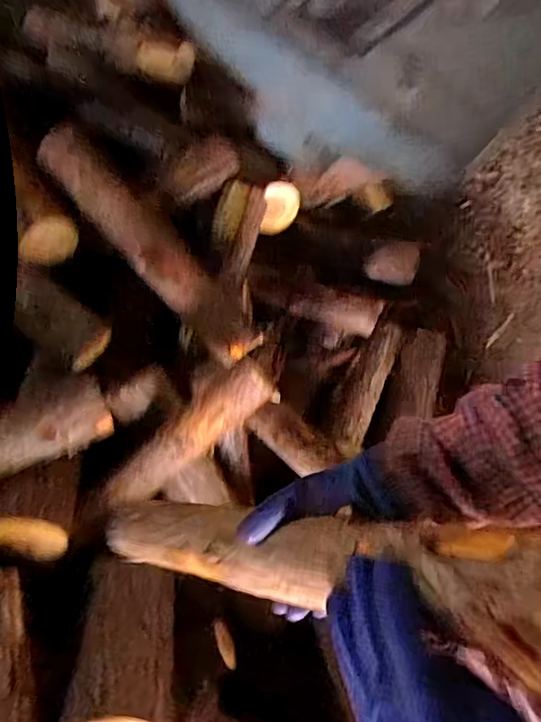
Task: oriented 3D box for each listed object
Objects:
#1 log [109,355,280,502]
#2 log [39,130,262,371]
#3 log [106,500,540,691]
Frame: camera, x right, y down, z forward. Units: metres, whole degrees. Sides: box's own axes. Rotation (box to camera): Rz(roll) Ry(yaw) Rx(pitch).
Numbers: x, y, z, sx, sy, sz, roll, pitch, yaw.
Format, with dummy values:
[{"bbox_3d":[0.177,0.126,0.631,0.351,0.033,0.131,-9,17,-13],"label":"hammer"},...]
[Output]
[{"bbox_3d":[-0.124,0.107,0.796,0.292,0.061,0.076,-40,77,3],"label":"log"},{"bbox_3d":[-0.203,-0.205,0.930,0.110,0.080,0.488,-43,90,-13],"label":"log"},{"bbox_3d":[-0.003,0.162,0.447,0.045,0.497,0.072,20,68,-37],"label":"log"}]

